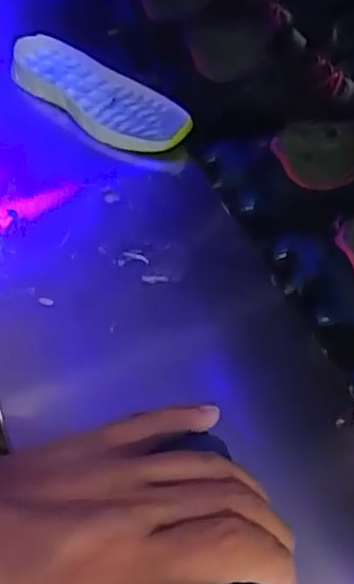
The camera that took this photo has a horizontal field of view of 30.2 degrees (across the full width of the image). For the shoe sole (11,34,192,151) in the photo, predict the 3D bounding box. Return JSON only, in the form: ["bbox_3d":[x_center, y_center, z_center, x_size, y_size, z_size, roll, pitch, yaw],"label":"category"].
[{"bbox_3d":[-0.084,-0.203,0.666,0.227,0.025,0.075,30,59,17],"label":"shoe sole"}]

